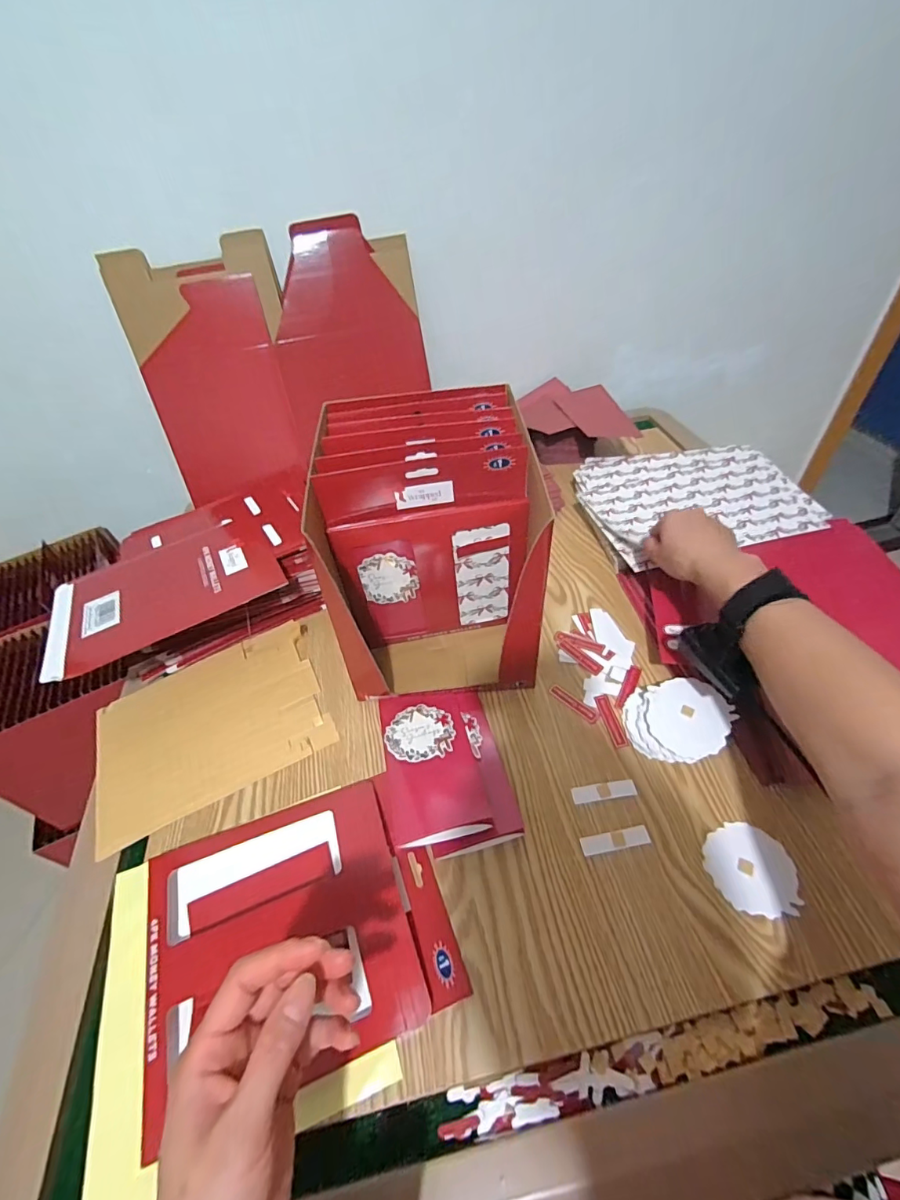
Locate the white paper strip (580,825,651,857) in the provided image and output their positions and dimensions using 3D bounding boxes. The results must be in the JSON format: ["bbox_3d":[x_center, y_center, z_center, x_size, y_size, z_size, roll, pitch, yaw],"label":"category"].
[{"bbox_3d":[0.145,0.210,0.418,0.059,0.004,0.016,-10,48,-2],"label":"white paper strip"}]

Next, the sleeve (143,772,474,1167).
[{"bbox_3d":[-0.123,0.257,0.387,0.223,0.021,0.194,-19,49,-11],"label":"sleeve"}]

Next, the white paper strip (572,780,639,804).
[{"bbox_3d":[0.144,0.180,0.448,0.059,0.004,0.014,-9,54,-1],"label":"white paper strip"}]

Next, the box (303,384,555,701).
[{"bbox_3d":[-0.017,-0.055,0.521,0.191,0.230,0.239,-4,48,3],"label":"box"}]

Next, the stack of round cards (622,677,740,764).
[{"bbox_3d":[0.222,0.119,0.474,0.089,0.031,0.083,23,54,24],"label":"stack of round cards"}]

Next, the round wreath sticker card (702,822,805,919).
[{"bbox_3d":[0.247,0.220,0.393,0.066,0.004,0.066,-5,47,6],"label":"round wreath sticker card"}]

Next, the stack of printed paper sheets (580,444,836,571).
[{"bbox_3d":[0.323,-0.145,0.645,0.278,0.014,0.228,-12,48,-4],"label":"stack of printed paper sheets"}]

